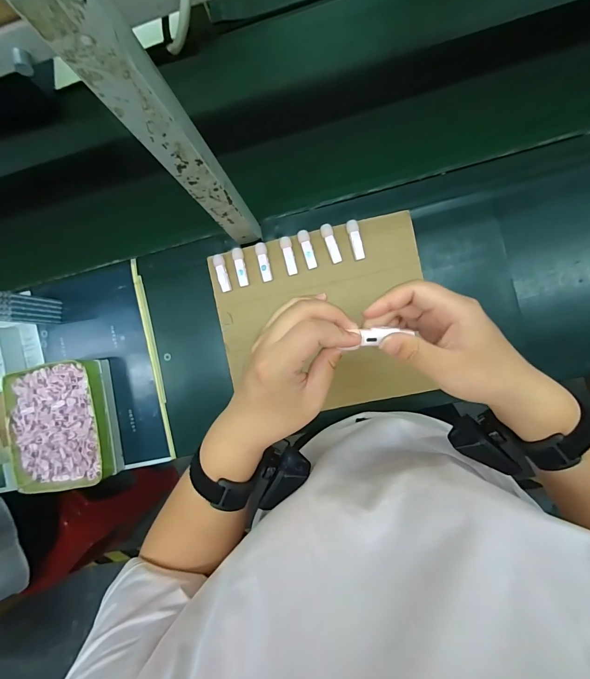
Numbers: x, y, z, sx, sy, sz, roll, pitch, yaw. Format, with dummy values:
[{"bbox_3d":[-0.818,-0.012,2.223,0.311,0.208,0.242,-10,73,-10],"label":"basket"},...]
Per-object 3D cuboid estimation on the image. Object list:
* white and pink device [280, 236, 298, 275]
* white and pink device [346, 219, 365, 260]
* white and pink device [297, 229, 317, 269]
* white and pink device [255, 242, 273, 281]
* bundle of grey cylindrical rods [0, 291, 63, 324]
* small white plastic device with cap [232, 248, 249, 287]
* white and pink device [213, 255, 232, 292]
[{"bbox_3d":[-0.010,-0.140,0.568,0.018,0.012,0.062,-12,86,5],"label":"white and pink device"},{"bbox_3d":[0.100,-0.164,0.558,0.019,0.011,0.063,-12,86,5],"label":"white and pink device"},{"bbox_3d":[0.021,-0.150,0.565,0.018,0.009,0.063,-16,86,5],"label":"white and pink device"},{"bbox_3d":[-0.052,-0.130,0.571,0.018,0.010,0.065,-12,86,5],"label":"white and pink device"},{"bbox_3d":[-0.513,-0.057,0.646,0.056,0.125,0.053,3,88,6],"label":"bundle of grey cylindrical rods"},{"bbox_3d":[-0.092,-0.122,0.576,0.018,0.013,0.063,-12,86,5],"label":"small white plastic device with cap"},{"bbox_3d":[-0.124,-0.113,0.580,0.019,0.010,0.063,-13,86,5],"label":"white and pink device"}]

